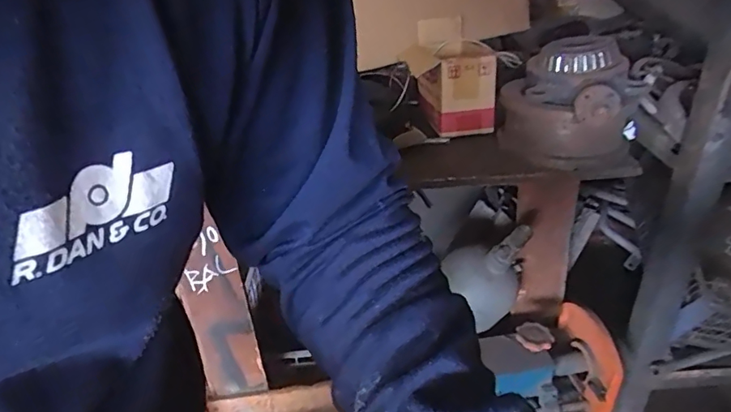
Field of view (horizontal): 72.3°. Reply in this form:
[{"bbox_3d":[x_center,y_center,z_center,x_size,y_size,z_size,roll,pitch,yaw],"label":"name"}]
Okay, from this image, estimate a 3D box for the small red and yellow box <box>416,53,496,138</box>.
[{"bbox_3d":[0.177,-0.230,0.995,0.115,0.150,0.140,-8,31,-7],"label":"small red and yellow box"}]

